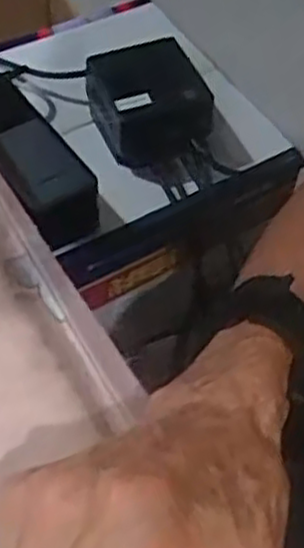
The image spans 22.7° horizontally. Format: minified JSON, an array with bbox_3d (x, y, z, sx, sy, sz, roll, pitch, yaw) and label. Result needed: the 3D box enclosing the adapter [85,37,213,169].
[{"bbox_3d":[-0.003,-0.129,0.576,0.076,0.056,0.083,-18,59,-16],"label":"adapter"}]

